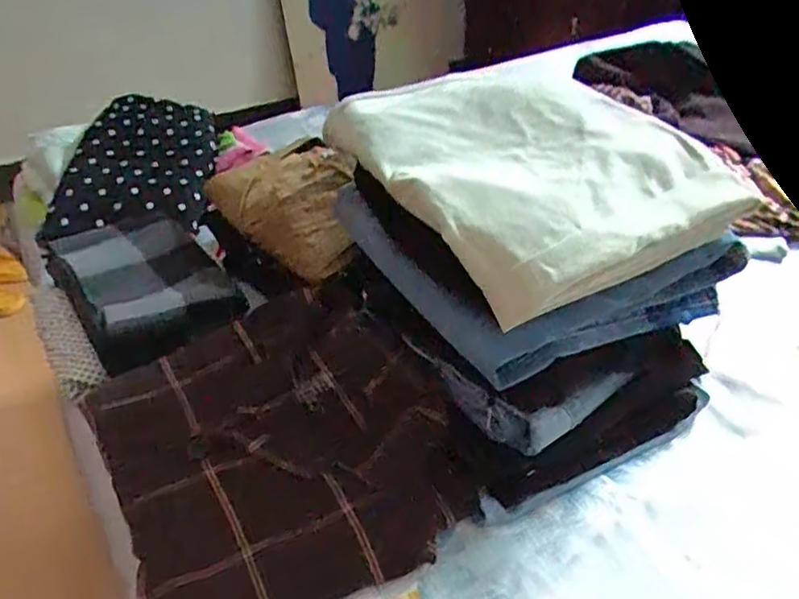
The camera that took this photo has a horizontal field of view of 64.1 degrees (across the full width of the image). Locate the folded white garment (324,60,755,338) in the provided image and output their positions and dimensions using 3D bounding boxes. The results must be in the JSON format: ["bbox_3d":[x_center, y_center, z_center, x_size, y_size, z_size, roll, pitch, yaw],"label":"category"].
[{"bbox_3d":[0.095,-0.113,0.518,0.228,0.075,0.276,-23,42,-23],"label":"folded white garment"}]

